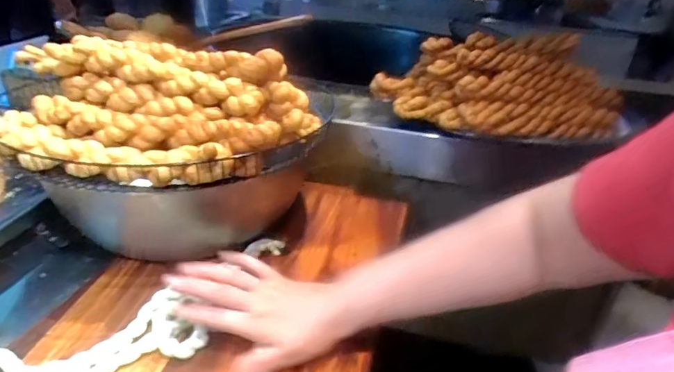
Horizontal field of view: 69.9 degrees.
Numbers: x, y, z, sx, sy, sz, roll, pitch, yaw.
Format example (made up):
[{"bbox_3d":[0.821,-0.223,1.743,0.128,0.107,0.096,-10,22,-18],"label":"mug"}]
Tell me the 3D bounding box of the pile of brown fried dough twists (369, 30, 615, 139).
[{"bbox_3d":[0.276,-0.172,0.796,0.411,0.115,0.215,-2,28,-14],"label":"pile of brown fried dough twists"}]

